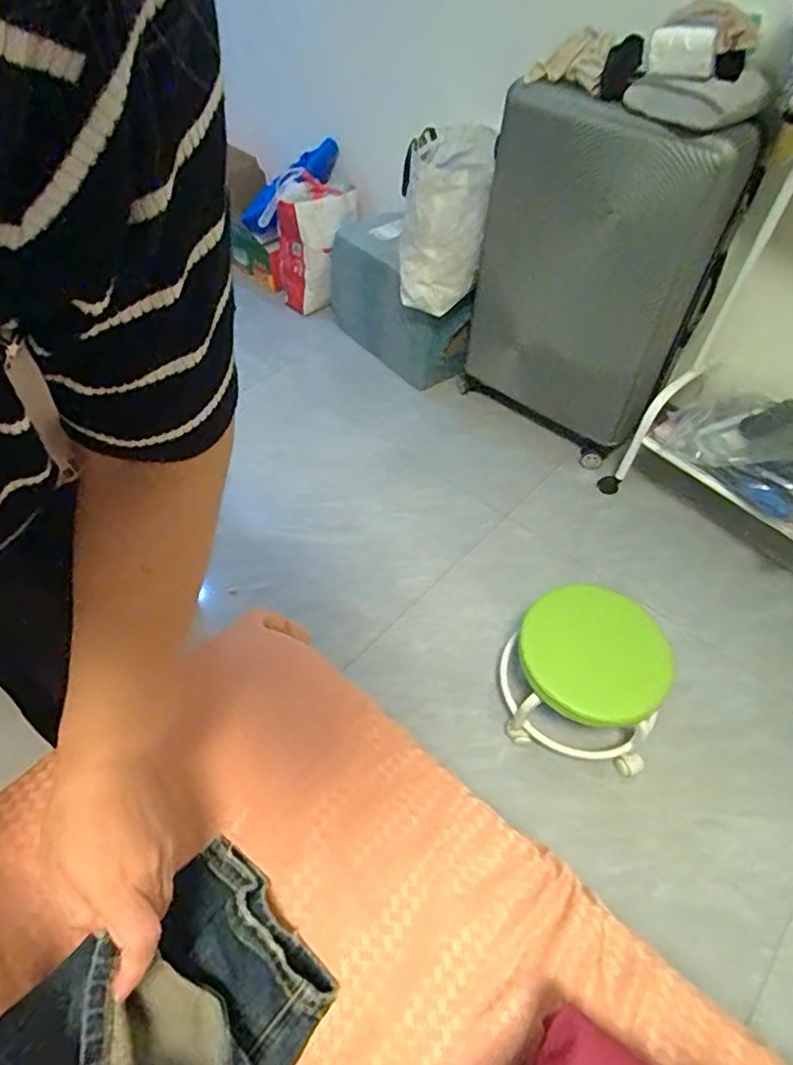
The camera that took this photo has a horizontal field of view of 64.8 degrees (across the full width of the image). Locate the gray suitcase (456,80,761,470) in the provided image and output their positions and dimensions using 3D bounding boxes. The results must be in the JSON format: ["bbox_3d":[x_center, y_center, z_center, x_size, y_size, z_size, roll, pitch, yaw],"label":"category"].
[{"bbox_3d":[0.443,-0.589,1.410,0.475,0.665,0.277,32,56,21],"label":"gray suitcase"}]

